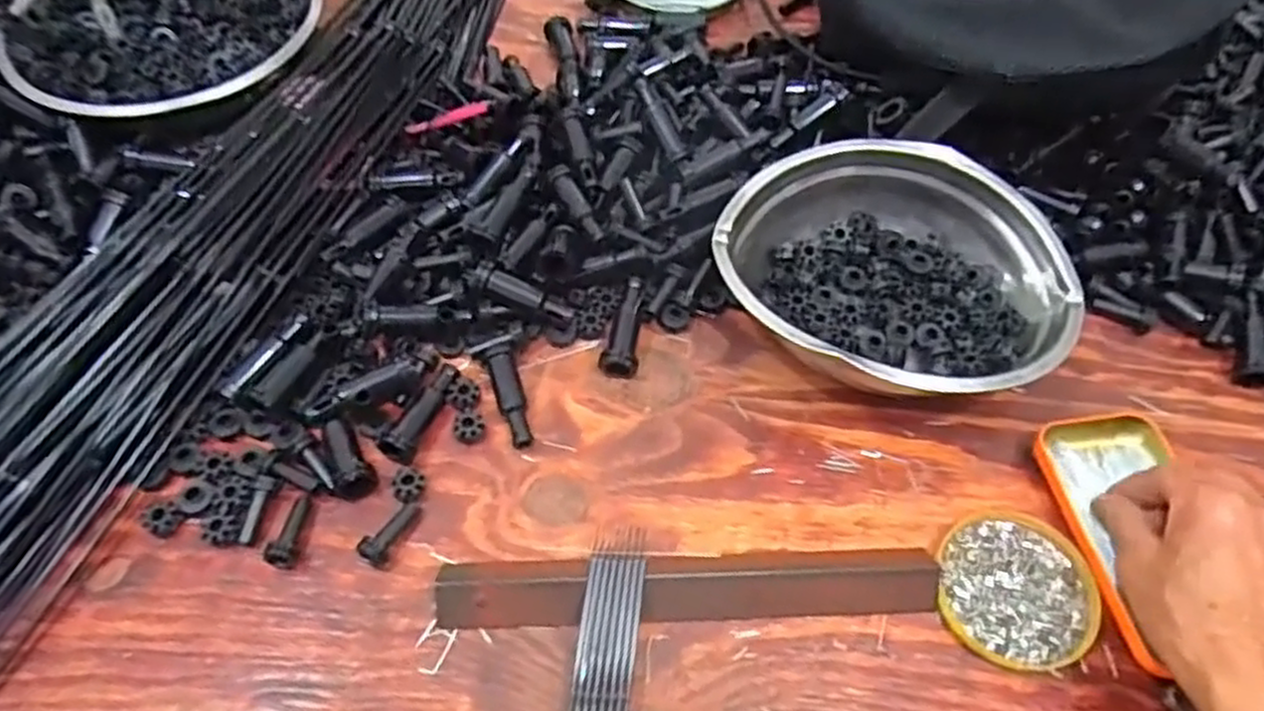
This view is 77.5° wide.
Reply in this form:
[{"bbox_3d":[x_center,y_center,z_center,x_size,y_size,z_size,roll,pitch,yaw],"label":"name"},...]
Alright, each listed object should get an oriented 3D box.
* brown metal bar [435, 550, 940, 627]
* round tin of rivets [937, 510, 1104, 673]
[{"bbox_3d":[0.031,0.121,0.416,0.261,0.017,0.035,-1,60,-2],"label":"brown metal bar"},{"bbox_3d":[0.208,0.124,0.425,0.080,0.007,0.084,14,60,7],"label":"round tin of rivets"}]

